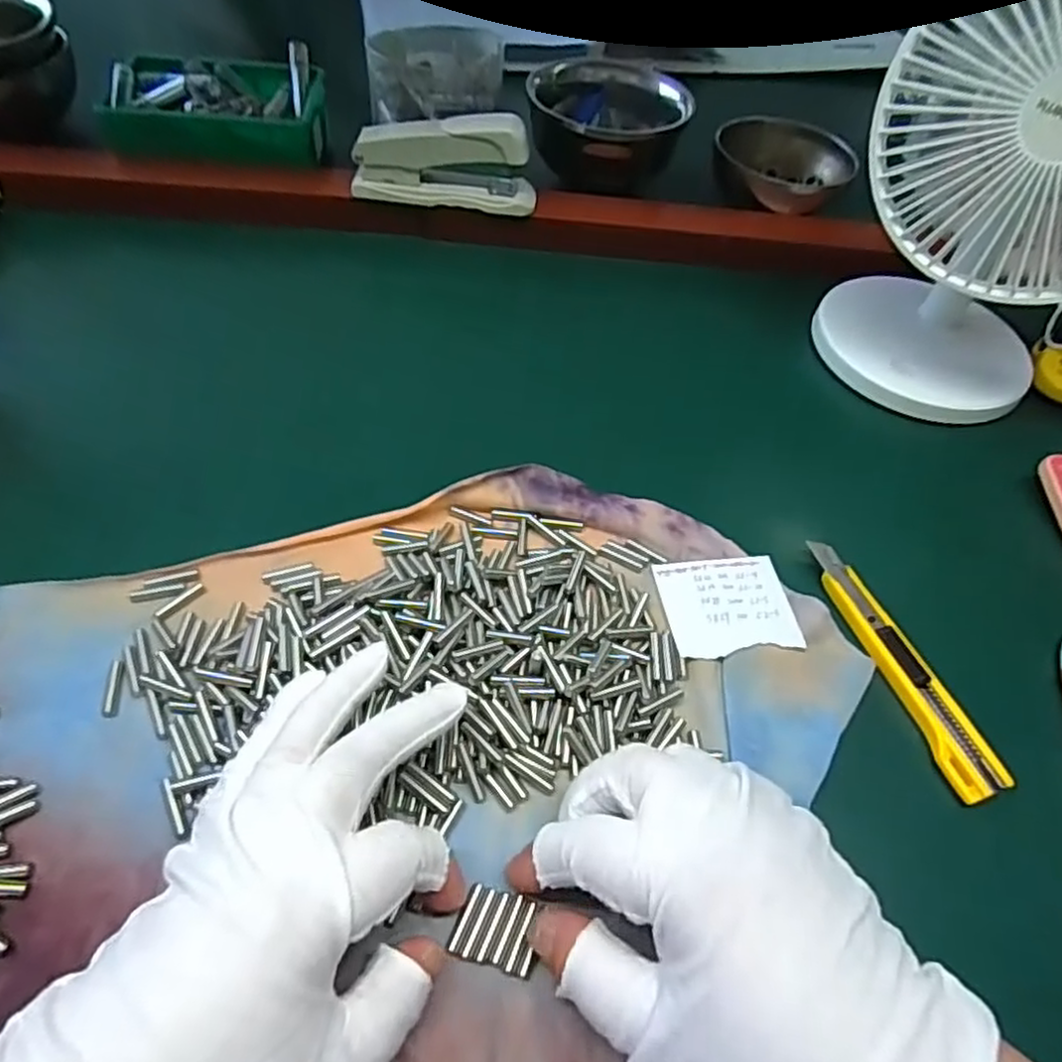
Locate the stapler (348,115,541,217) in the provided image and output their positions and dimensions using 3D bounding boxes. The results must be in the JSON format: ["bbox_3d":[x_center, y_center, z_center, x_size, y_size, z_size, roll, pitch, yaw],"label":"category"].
[{"bbox_3d":[-0.058,-0.251,0.467,0.120,0.056,0.028,8,52,-1],"label":"stapler"}]

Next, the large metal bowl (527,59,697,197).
[{"bbox_3d":[0.061,-0.324,0.562,0.119,0.081,0.119,4,52,-5],"label":"large metal bowl"}]

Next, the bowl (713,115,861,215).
[{"bbox_3d":[0.190,-0.285,0.541,0.098,0.036,0.084,15,52,5],"label":"bowl"}]

